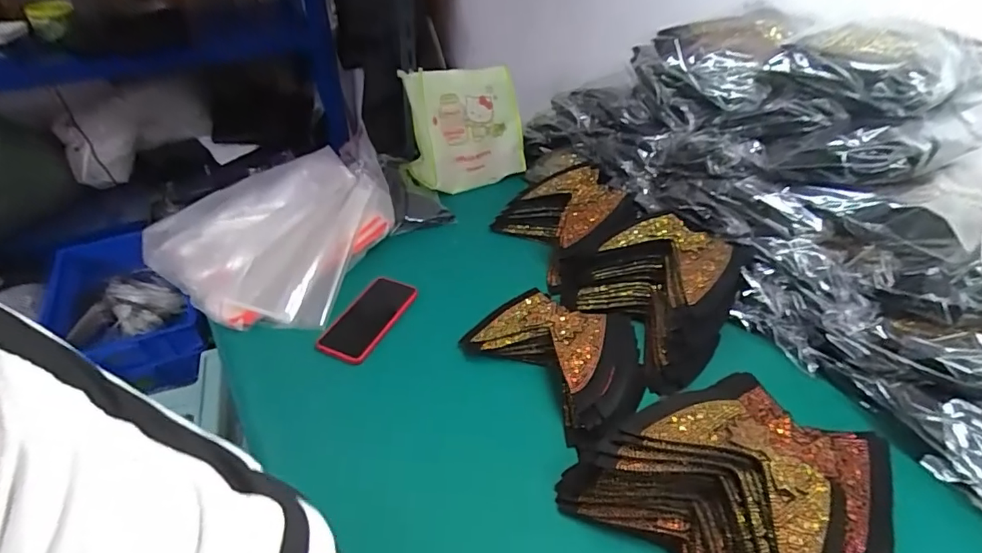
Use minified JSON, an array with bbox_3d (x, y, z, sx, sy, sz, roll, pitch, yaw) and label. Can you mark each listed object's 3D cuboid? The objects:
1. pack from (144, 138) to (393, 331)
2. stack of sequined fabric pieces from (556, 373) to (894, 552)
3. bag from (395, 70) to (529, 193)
[{"bbox_3d":[-0.344,-0.093,0.885,0.338,0.079,0.399,23,45,24],"label":"pack"},{"bbox_3d":[0.260,0.228,0.511,0.308,0.101,0.230,-16,43,-19],"label":"stack of sequined fabric pieces"},{"bbox_3d":[-0.053,-0.309,1.053,0.245,0.229,0.115,-19,44,-22],"label":"bag"}]

